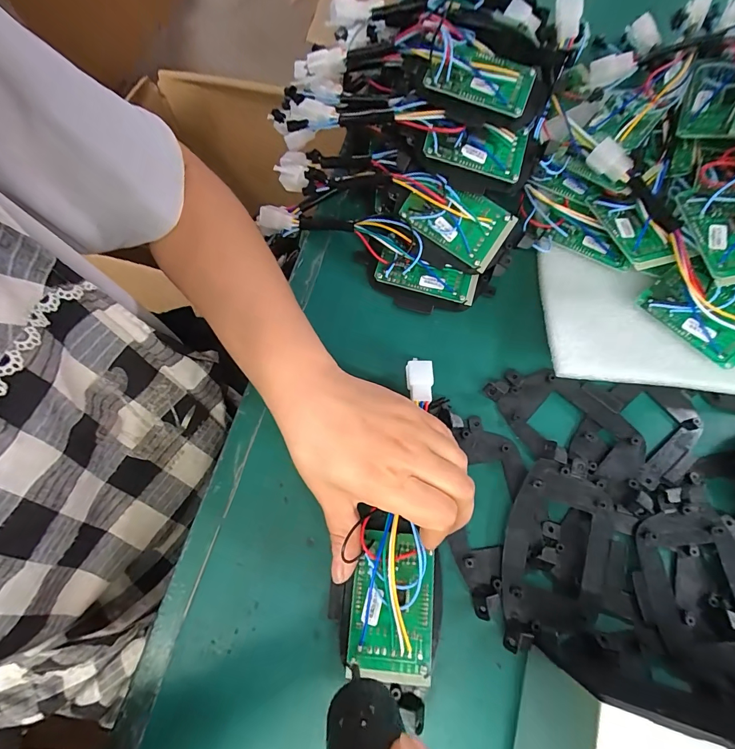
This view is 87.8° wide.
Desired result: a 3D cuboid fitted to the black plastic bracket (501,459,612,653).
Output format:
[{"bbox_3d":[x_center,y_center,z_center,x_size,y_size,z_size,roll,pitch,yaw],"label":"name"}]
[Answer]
[{"bbox_3d":[0.121,0.113,0.244,0.061,0.013,0.114,14,72,6],"label":"black plastic bracket"}]

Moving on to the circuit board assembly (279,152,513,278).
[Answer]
[{"bbox_3d":[0.019,-0.147,0.316,0.211,0.037,0.058,27,74,10],"label":"circuit board assembly"}]

